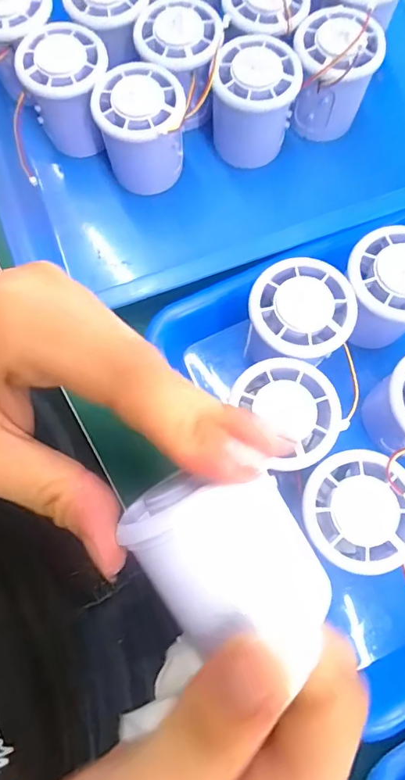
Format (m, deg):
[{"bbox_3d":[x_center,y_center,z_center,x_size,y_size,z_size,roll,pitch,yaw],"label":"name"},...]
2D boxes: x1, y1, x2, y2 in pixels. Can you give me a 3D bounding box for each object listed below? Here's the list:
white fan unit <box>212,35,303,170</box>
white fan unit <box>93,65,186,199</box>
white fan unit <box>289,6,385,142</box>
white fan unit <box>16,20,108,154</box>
[{"bbox_3d":[0.034,-0.185,0.296,0.052,0.059,0.060,7,75,1],"label":"white fan unit"},{"bbox_3d":[-0.038,-0.167,0.295,0.053,0.060,0.050,0,76,1],"label":"white fan unit"},{"bbox_3d":[0.085,-0.210,0.297,0.054,0.054,0.059,6,75,1],"label":"white fan unit"},{"bbox_3d":[-0.087,-0.198,0.298,0.056,0.056,0.056,-8,75,-3],"label":"white fan unit"}]

